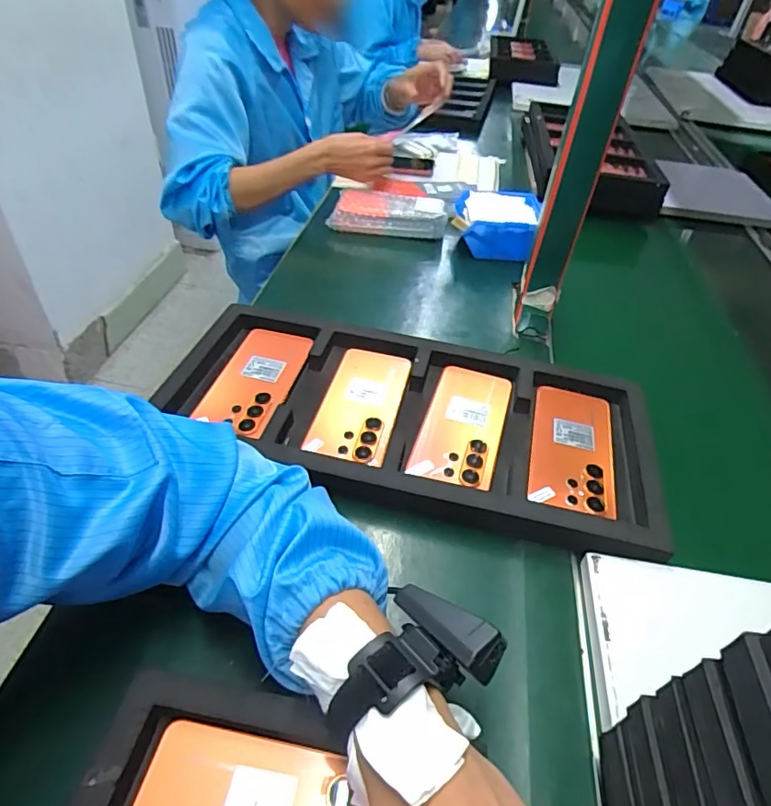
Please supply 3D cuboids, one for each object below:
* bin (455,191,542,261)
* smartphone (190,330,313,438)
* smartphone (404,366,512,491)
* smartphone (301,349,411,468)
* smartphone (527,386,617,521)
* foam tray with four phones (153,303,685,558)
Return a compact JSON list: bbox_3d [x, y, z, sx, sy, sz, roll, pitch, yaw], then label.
[{"bbox_3d":[0.177,-0.284,0.851,0.125,0.066,0.127,9,43,4],"label":"bin"},{"bbox_3d":[-0.137,-0.028,0.563,0.080,0.007,0.159,10,43,5],"label":"smartphone"},{"bbox_3d":[0.078,0.019,0.529,0.076,0.012,0.173,14,44,9],"label":"smartphone"},{"bbox_3d":[-0.024,-0.002,0.545,0.078,0.006,0.161,11,43,6],"label":"smartphone"},{"bbox_3d":[0.182,0.043,0.517,0.077,0.010,0.162,13,44,8],"label":"smartphone"},{"bbox_3d":[0.019,0.014,0.539,0.477,0.038,0.211,14,44,9],"label":"foam tray with four phones"}]

